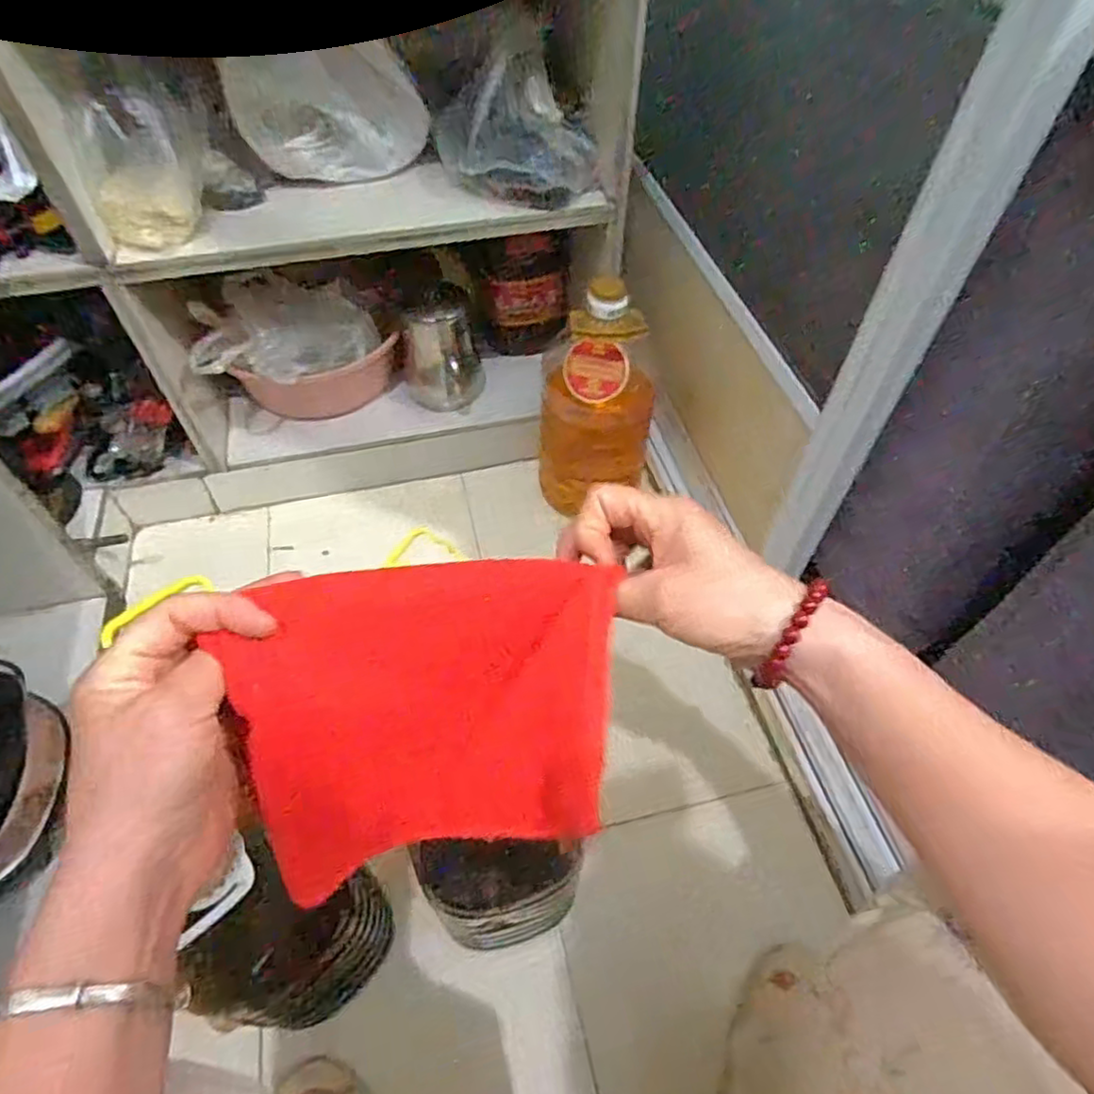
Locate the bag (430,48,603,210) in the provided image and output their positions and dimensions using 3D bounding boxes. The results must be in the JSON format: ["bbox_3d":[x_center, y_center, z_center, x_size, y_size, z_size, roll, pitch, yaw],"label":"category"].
[{"bbox_3d":[-0.040,-0.466,0.760,0.197,0.114,0.090,9,54,7],"label":"bag"}]

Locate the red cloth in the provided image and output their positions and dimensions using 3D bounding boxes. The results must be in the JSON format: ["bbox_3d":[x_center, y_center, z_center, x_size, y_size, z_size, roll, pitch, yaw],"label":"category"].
[{"bbox_3d":[-0.046,0.074,0.305,0.166,0.035,0.136,-12,86,-8],"label":"red cloth"}]

